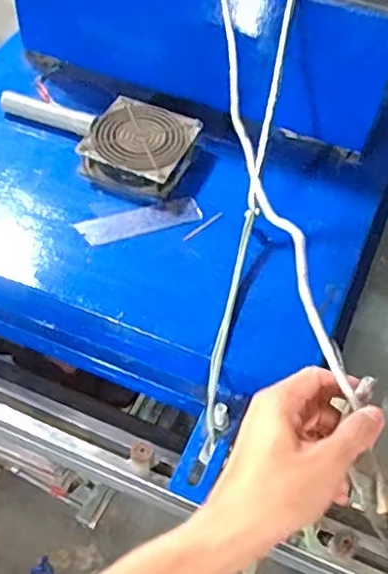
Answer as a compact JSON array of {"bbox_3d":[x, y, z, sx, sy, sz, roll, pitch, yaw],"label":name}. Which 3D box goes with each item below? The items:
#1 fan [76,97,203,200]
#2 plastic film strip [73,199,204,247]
[{"bbox_3d":[-0.066,-0.178,0.811,0.119,0.042,0.132,21,53,11],"label":"fan"},{"bbox_3d":[-0.064,-0.078,0.762,0.143,0.004,0.040,-16,56,-12],"label":"plastic film strip"}]

